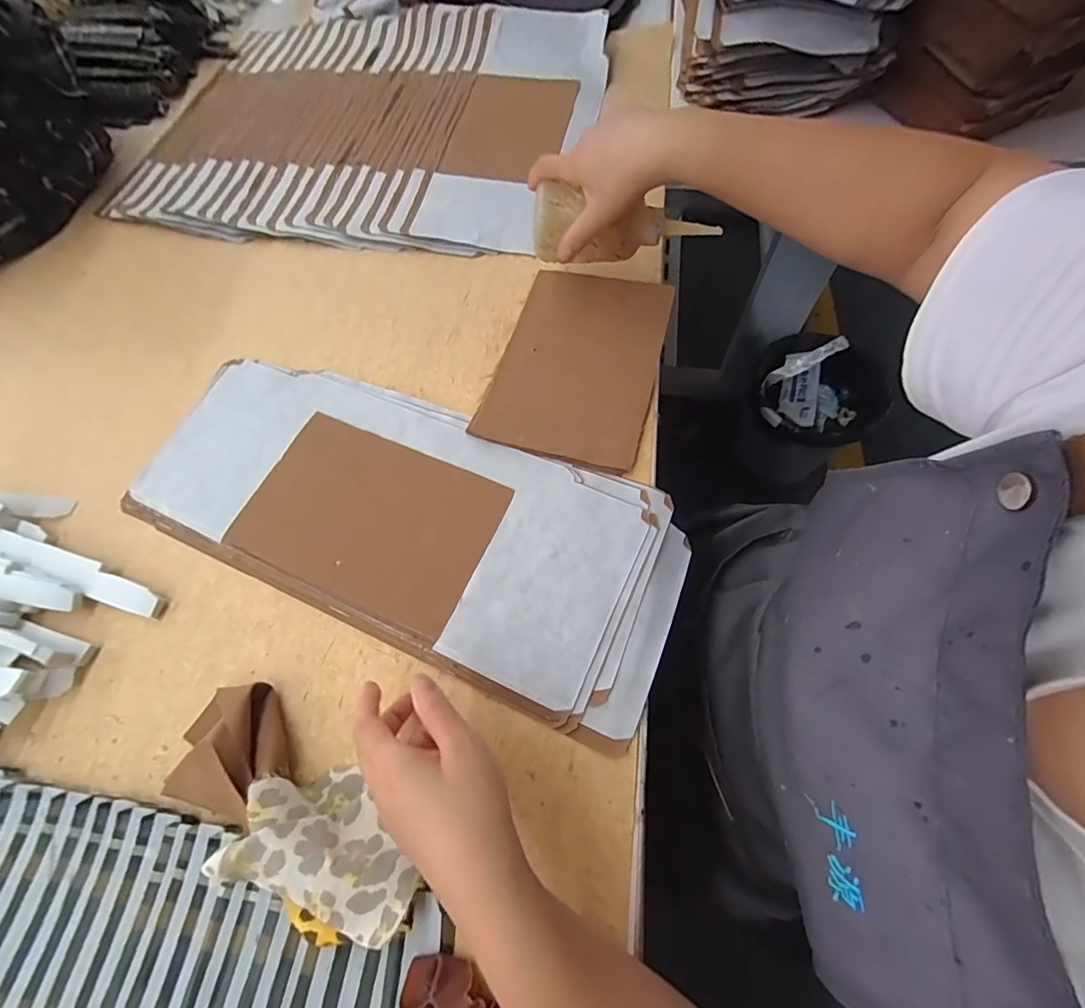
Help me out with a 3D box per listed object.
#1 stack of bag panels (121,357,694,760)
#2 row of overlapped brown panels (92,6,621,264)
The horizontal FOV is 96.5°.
[{"bbox_3d":[-0.116,0.004,0.400,0.457,0.009,0.189,22,68,11],"label":"stack of bag panels"},{"bbox_3d":[-0.217,-0.494,0.616,0.547,0.048,0.436,10,66,6],"label":"row of overlapped brown panels"}]

